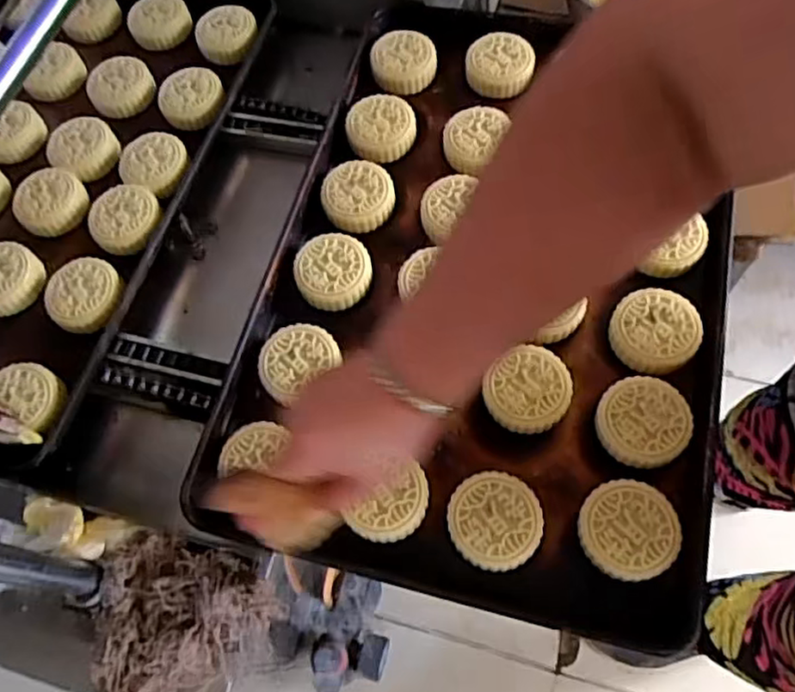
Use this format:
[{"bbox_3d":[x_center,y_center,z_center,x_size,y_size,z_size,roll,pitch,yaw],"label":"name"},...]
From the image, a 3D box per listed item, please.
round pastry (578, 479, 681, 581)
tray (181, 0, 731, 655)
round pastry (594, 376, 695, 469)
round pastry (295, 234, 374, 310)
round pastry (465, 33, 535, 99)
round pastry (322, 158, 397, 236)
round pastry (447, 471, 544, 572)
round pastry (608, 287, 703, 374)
[{"bbox_3d":[0.173,0.136,0.486,0.068,0.020,0.069,-1,64,3],"label":"round pastry"},{"bbox_3d":[0.067,-0.077,0.604,0.423,0.051,0.589,11,69,12],"label":"tray"},{"bbox_3d":[0.197,0.060,0.519,0.069,0.023,0.068,-31,67,-11],"label":"round pastry"},{"bbox_3d":[-0.060,-0.070,0.607,0.068,0.026,0.068,-1,64,3],"label":"round pastry"},{"bbox_3d":[0.110,-0.302,0.700,0.070,0.036,0.070,-1,58,1],"label":"round pastry"},{"bbox_3d":[-0.039,-0.149,0.639,0.068,0.030,0.067,-1,64,3],"label":"round pastry"},{"bbox_3d":[0.075,0.132,0.497,0.068,0.022,0.068,-1,64,3],"label":"round pastry"},{"bbox_3d":[0.218,-0.014,0.552,0.069,0.026,0.068,-1,64,3],"label":"round pastry"}]

